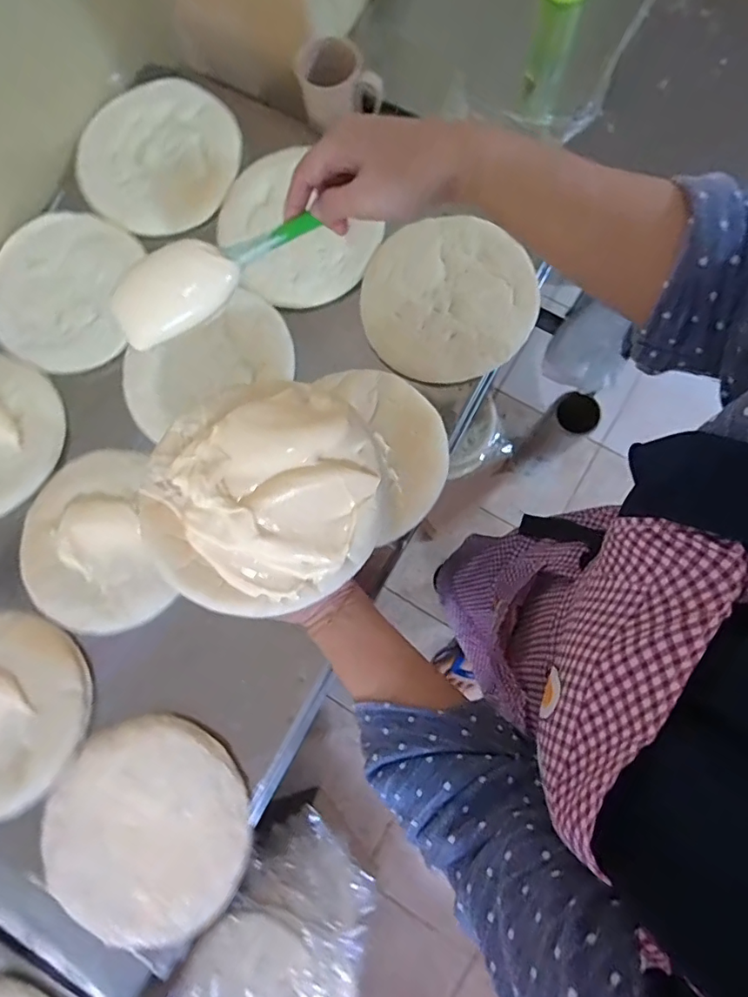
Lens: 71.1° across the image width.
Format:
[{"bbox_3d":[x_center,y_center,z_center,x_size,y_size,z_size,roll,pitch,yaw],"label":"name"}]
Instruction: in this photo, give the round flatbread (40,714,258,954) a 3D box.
[{"bbox_3d":[-0.225,0.330,0.520,0.197,0.012,0.198,0,78,1],"label":"round flatbread"}]

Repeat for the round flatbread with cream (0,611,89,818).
[{"bbox_3d":[-0.407,0.224,0.547,0.196,0.032,0.192,0,78,1],"label":"round flatbread with cream"}]

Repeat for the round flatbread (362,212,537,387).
[{"bbox_3d":[0.081,-0.233,0.608,0.202,0.015,0.188,-2,81,10],"label":"round flatbread"}]

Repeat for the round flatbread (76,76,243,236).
[{"bbox_3d":[-0.277,-0.442,0.676,0.201,0.032,0.201,33,92,12],"label":"round flatbread"}]

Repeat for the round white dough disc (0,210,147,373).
[{"bbox_3d":[-0.390,-0.259,0.650,0.174,0.013,0.195,8,89,1],"label":"round white dough disc"}]

